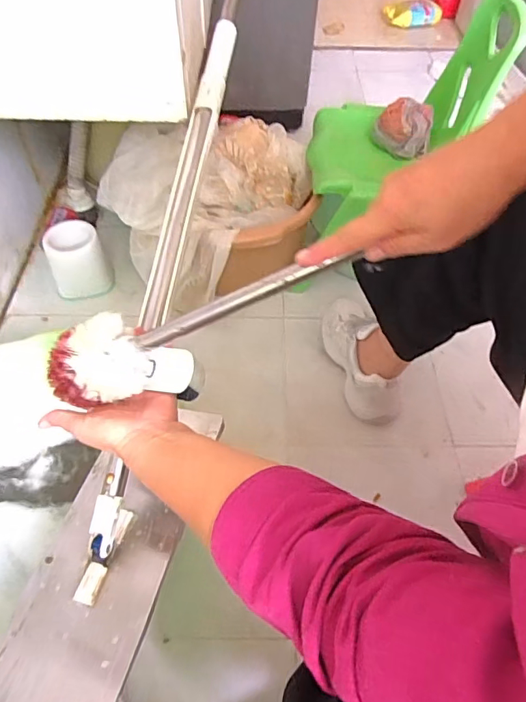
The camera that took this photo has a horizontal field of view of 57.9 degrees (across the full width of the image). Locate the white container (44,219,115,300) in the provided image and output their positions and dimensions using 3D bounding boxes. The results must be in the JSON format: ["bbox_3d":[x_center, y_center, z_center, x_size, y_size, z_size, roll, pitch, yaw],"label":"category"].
[{"bbox_3d":[-0.393,-0.193,1.023,0.123,0.134,0.097,-14,54,-12],"label":"white container"}]

